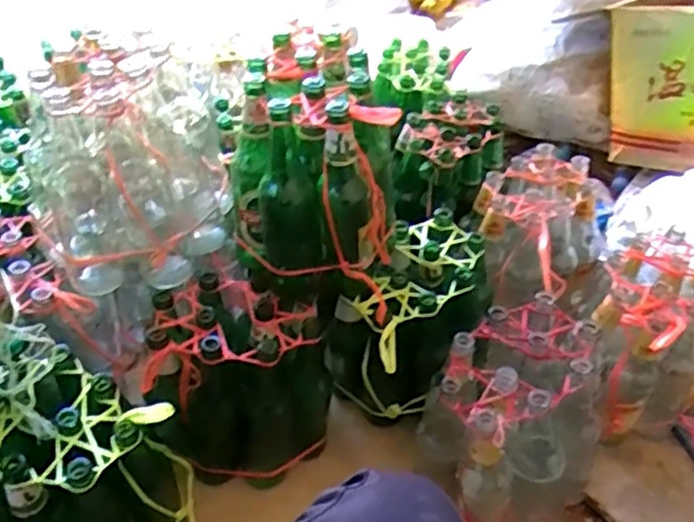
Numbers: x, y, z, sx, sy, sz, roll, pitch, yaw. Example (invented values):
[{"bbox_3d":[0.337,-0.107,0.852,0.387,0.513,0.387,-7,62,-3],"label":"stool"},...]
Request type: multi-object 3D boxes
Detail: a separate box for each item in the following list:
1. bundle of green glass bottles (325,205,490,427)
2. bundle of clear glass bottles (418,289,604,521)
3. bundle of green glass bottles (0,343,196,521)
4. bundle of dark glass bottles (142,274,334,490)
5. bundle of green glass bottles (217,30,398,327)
[{"bbox_3d":[0.087,0.101,1.011,0.243,0.252,0.151,-32,55,-31],"label":"bundle of green glass bottles"},{"bbox_3d":[0.232,0.209,0.904,0.208,0.233,0.245,28,49,23],"label":"bundle of clear glass bottles"},{"bbox_3d":[-0.303,0.257,0.792,0.210,0.274,0.189,8,44,4],"label":"bundle of green glass bottles"},{"bbox_3d":[-0.141,0.161,0.932,0.220,0.235,0.170,-3,45,-7],"label":"bundle of dark glass bottles"},{"bbox_3d":[-0.039,-0.108,0.891,0.201,0.277,0.226,5,44,1],"label":"bundle of green glass bottles"}]

